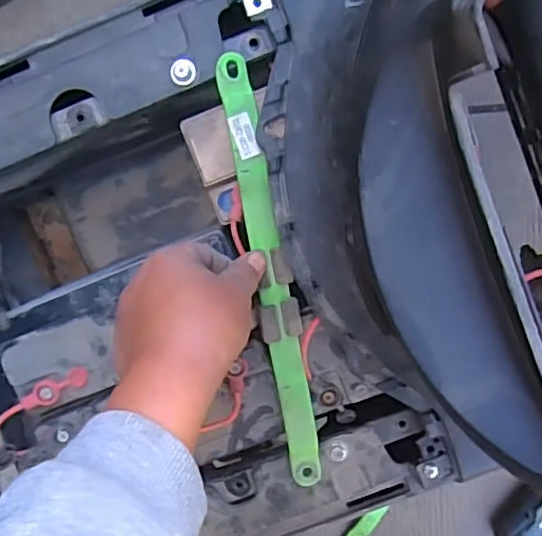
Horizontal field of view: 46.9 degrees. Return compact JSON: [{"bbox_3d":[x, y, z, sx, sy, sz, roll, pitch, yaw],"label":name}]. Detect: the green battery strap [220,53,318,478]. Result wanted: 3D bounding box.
[{"bbox_3d":[0.002,0.006,0.412,0.024,0.012,0.285,-11,97,-3],"label":"green battery strap"}]

